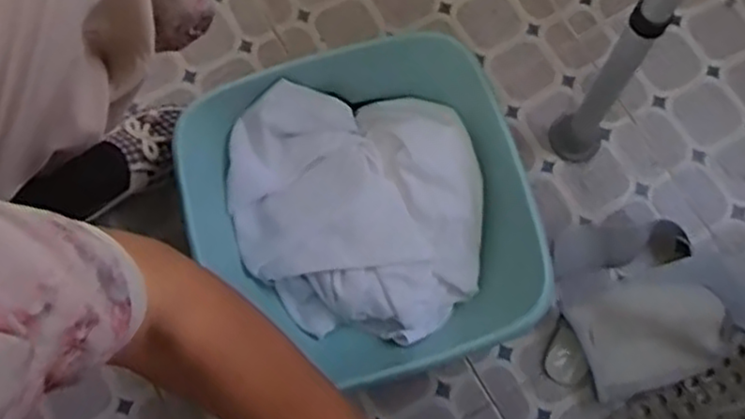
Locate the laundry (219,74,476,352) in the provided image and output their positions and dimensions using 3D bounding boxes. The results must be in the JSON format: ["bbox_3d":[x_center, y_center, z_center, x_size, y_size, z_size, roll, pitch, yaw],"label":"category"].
[{"bbox_3d":[-0.021,0.004,0.751,0.260,0.086,0.244,4,77,1],"label":"laundry"}]

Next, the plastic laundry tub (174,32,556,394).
[{"bbox_3d":[-0.012,0.008,0.741,0.327,0.105,0.317,-19,77,-4],"label":"plastic laundry tub"}]

